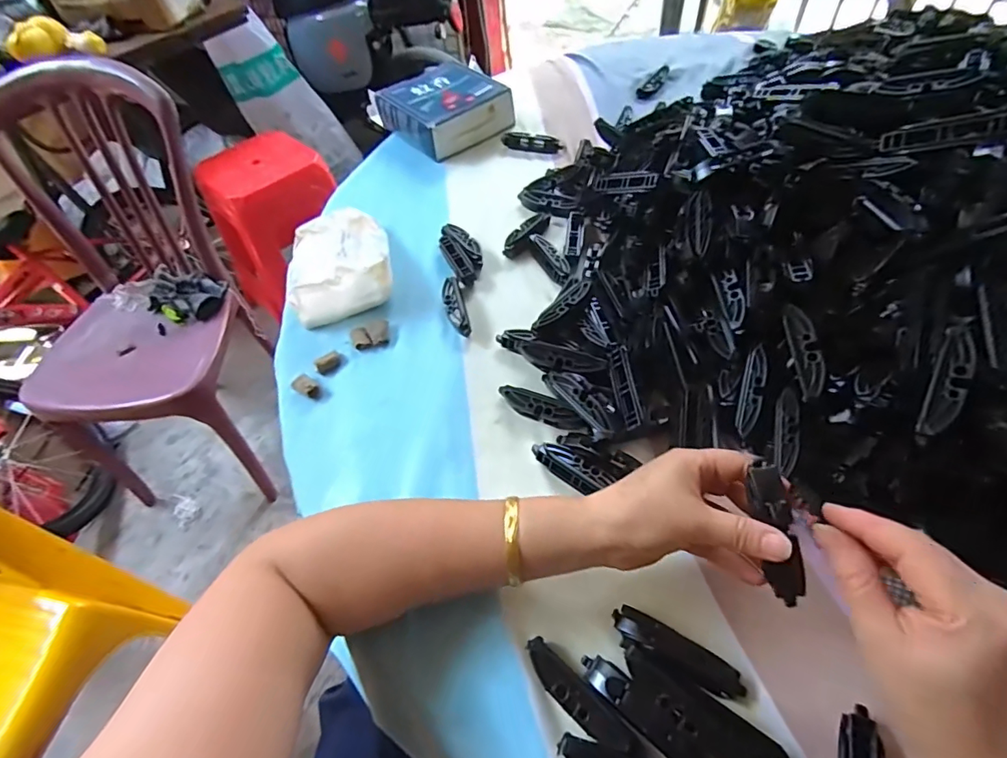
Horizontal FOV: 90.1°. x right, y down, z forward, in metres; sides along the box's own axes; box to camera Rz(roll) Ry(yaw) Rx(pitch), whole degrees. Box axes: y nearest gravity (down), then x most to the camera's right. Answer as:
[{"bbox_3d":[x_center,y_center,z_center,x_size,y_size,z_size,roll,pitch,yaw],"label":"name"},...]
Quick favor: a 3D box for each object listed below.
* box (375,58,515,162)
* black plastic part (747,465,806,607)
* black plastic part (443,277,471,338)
[{"bbox_3d":[-0.083,-0.379,0.705,0.148,0.051,0.156,-37,59,-20],"label":"box"},{"bbox_3d":[0.157,0.090,0.289,0.016,0.015,0.078,-10,86,-2],"label":"black plastic part"},{"bbox_3d":[-0.047,-0.070,0.493,0.019,0.018,0.076,-14,54,-5],"label":"black plastic part"}]

